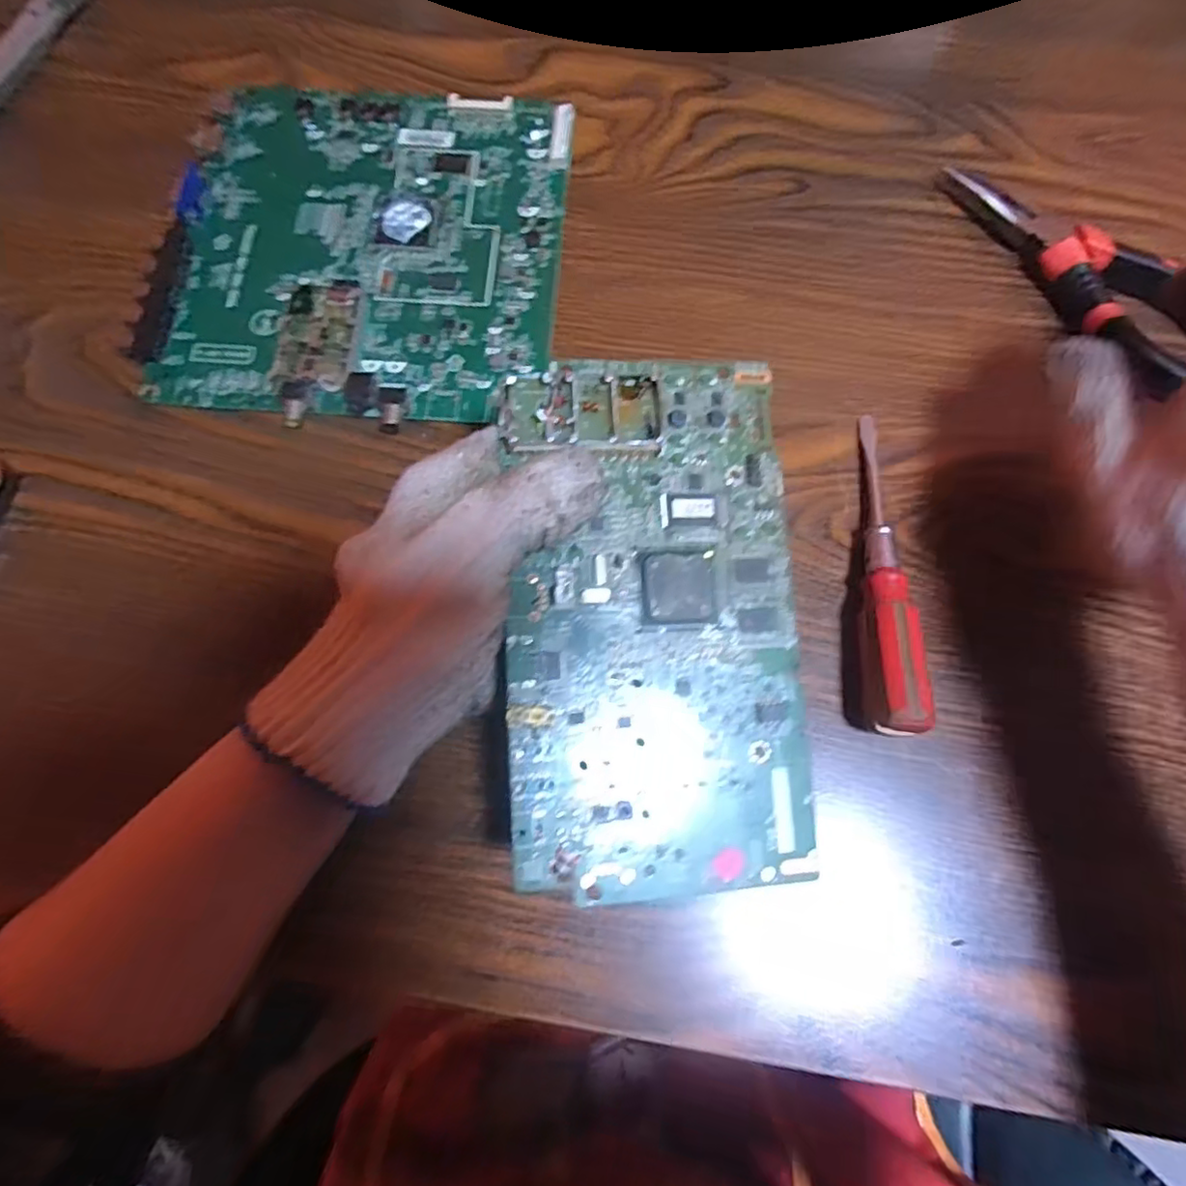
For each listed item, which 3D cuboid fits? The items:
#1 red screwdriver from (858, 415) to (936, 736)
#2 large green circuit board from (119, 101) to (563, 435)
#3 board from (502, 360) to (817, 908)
[{"bbox_3d":[0.118,-0.013,0.259,0.018,0.028,0.137,2,74,0],"label":"red screwdriver"},{"bbox_3d":[-0.104,-0.165,0.301,0.173,0.017,0.179,5,74,1],"label":"large green circuit board"},{"bbox_3d":[0.022,0.007,0.220,0.103,0.007,0.183,-2,82,-9],"label":"board"}]

